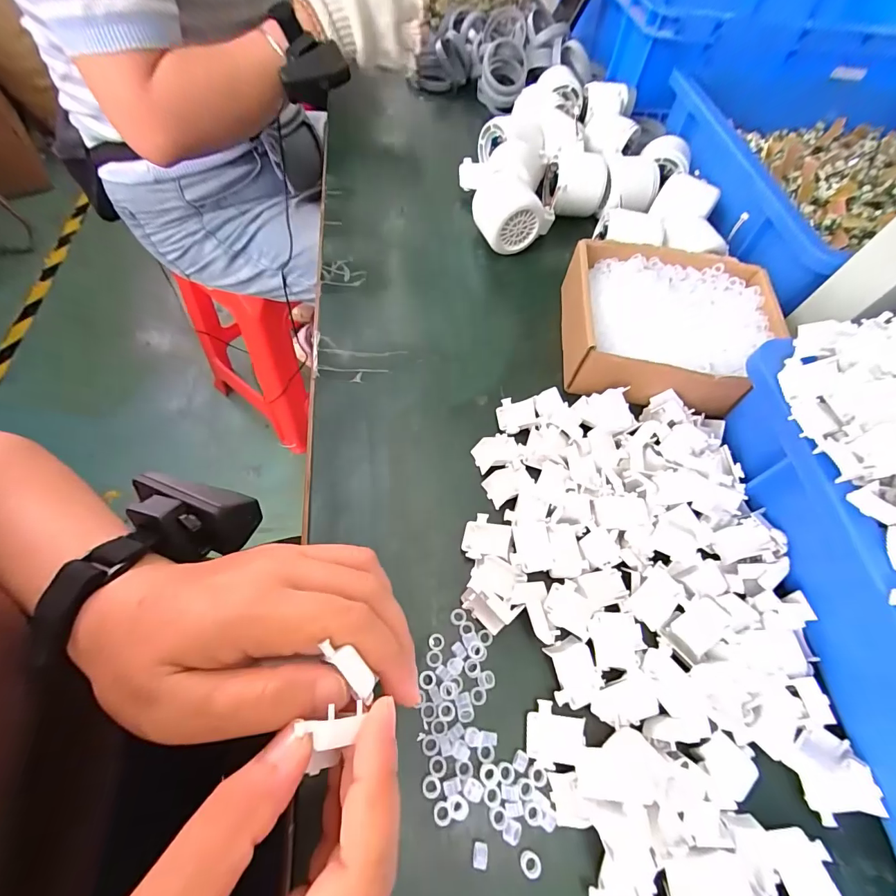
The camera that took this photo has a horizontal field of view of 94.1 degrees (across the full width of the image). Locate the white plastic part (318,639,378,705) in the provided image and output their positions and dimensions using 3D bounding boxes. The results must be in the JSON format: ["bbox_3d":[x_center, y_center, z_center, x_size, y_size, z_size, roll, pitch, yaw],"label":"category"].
[{"bbox_3d":[-0.038,0.086,0.162,0.008,0.005,0.026,-41,82,-22],"label":"white plastic part"}]

